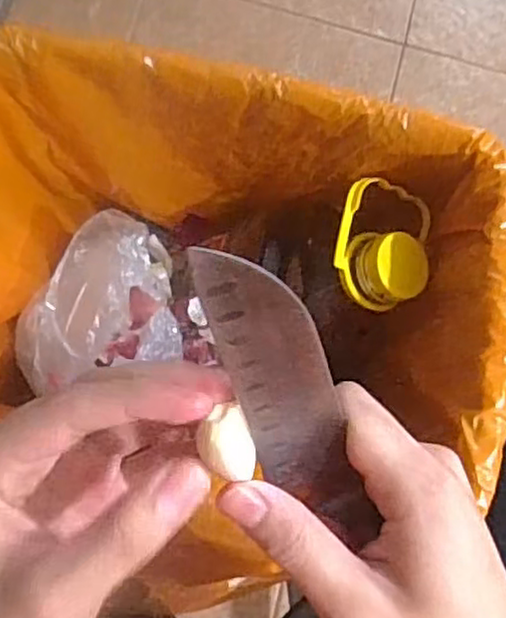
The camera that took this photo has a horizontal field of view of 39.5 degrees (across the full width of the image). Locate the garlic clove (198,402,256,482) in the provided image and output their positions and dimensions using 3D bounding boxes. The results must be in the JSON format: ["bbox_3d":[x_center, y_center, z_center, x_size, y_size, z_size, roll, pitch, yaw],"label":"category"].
[{"bbox_3d":[-0.010,0.045,0.231,0.017,0.014,0.025,-37,121,-28],"label":"garlic clove"}]

